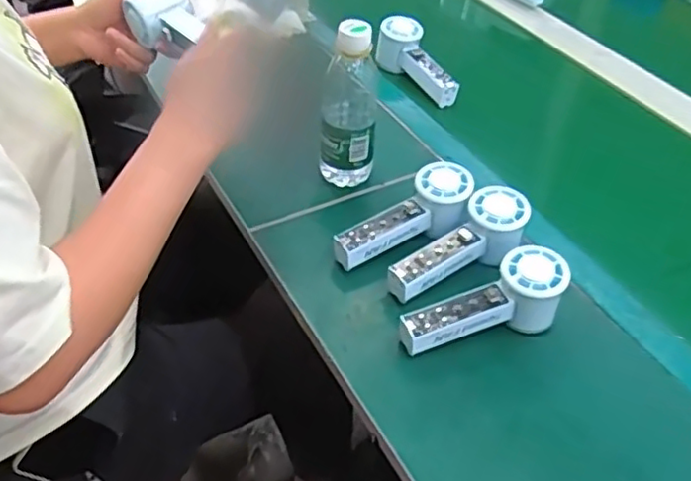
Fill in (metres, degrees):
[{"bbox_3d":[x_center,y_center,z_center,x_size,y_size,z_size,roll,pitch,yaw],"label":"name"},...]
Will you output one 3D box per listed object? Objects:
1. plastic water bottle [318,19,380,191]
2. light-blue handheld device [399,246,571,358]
[{"bbox_3d":[0.000,-0.136,0.680,0.064,0.185,0.060,2,43,-2],"label":"plastic water bottle"},{"bbox_3d":[0.116,0.056,0.571,0.154,0.070,0.057,-9,45,-14],"label":"light-blue handheld device"}]

